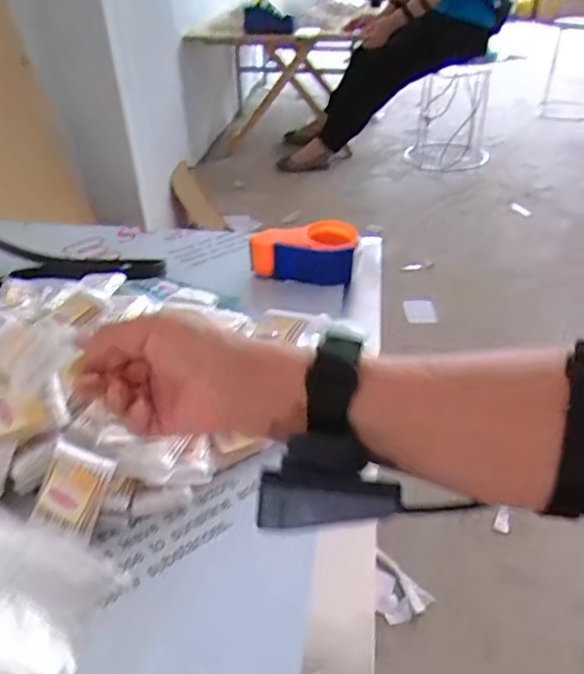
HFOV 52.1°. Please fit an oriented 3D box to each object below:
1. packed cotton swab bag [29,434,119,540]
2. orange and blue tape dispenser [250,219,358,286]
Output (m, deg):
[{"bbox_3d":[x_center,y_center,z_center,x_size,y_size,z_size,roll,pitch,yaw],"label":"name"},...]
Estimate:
[{"bbox_3d":[-0.187,0.130,0.510,0.054,0.070,0.017,17,-8,3],"label":"packed cotton swab bag"},{"bbox_3d":[0.019,-0.129,0.893,0.155,0.070,0.086,0,35,3],"label":"orange and blue tape dispenser"}]

